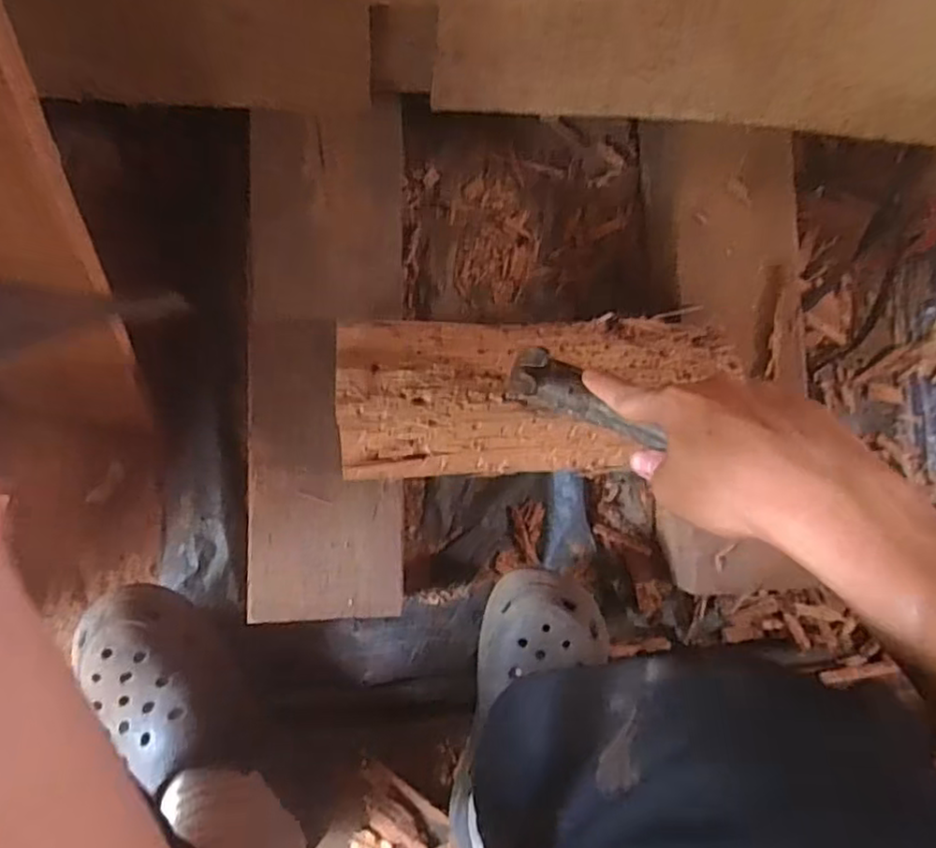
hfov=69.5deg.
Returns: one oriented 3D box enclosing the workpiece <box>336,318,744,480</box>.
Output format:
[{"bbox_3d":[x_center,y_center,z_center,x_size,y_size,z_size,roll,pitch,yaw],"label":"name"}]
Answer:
[{"bbox_3d":[0.056,-0.020,0.500,0.295,0.063,0.113,-3,88,-7],"label":"workpiece"}]

